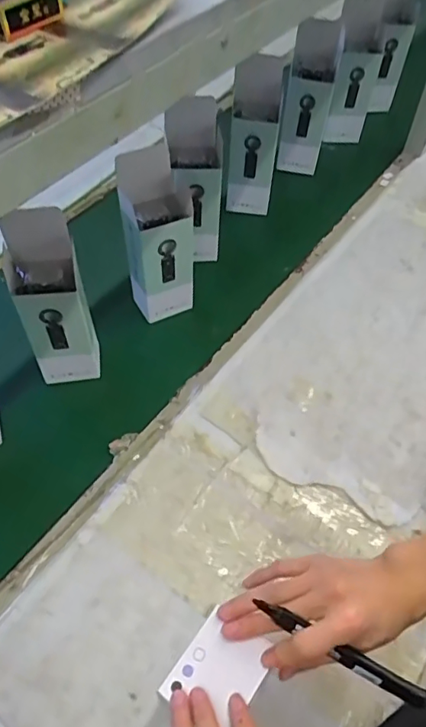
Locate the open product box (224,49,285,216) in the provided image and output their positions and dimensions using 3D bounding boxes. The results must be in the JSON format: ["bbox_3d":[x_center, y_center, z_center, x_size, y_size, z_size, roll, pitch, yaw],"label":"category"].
[{"bbox_3d":[0.074,-0.389,0.936,0.093,0.240,0.118,3,55,-1],"label":"open product box"}]

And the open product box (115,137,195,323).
[{"bbox_3d":[-0.078,-0.178,0.774,0.095,0.244,0.077,-31,62,-22],"label":"open product box"}]

